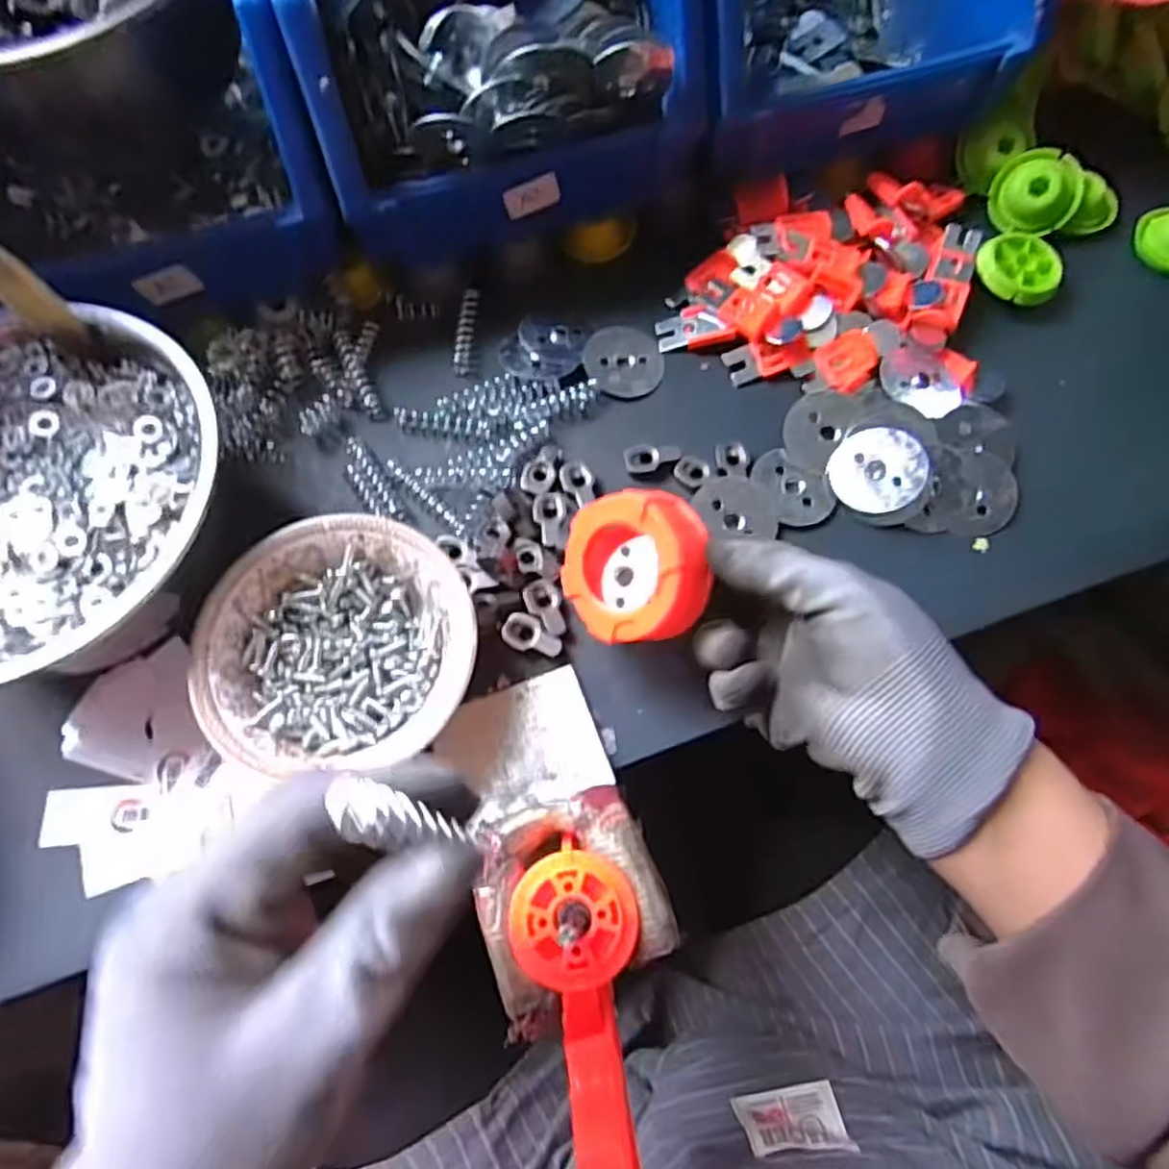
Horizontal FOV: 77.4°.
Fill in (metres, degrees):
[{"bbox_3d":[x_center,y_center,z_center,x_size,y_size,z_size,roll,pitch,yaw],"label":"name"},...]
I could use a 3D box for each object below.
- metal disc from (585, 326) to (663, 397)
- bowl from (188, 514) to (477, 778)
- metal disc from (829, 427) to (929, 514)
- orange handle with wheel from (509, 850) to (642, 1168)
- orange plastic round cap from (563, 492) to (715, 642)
[{"bbox_3d":[0.023,-0.130,0.422,0.044,0.004,0.046,1,71,-4],"label":"metal disc"},{"bbox_3d":[-0.110,0.029,0.341,0.118,0.041,0.112,0,69,0],"label":"bowl"},{"bbox_3d":[0.156,-0.060,0.385,0.047,0.005,0.046,-3,74,12],"label":"metal disc"},{"bbox_3d":[0.002,0.182,0.260,0.046,0.056,0.159,-6,69,-2],"label":"orange handle with wheel"},{"bbox_3d":[0.023,-0.006,0.324,0.065,0.029,0.065,5,97,40],"label":"orange plastic round cap"}]

